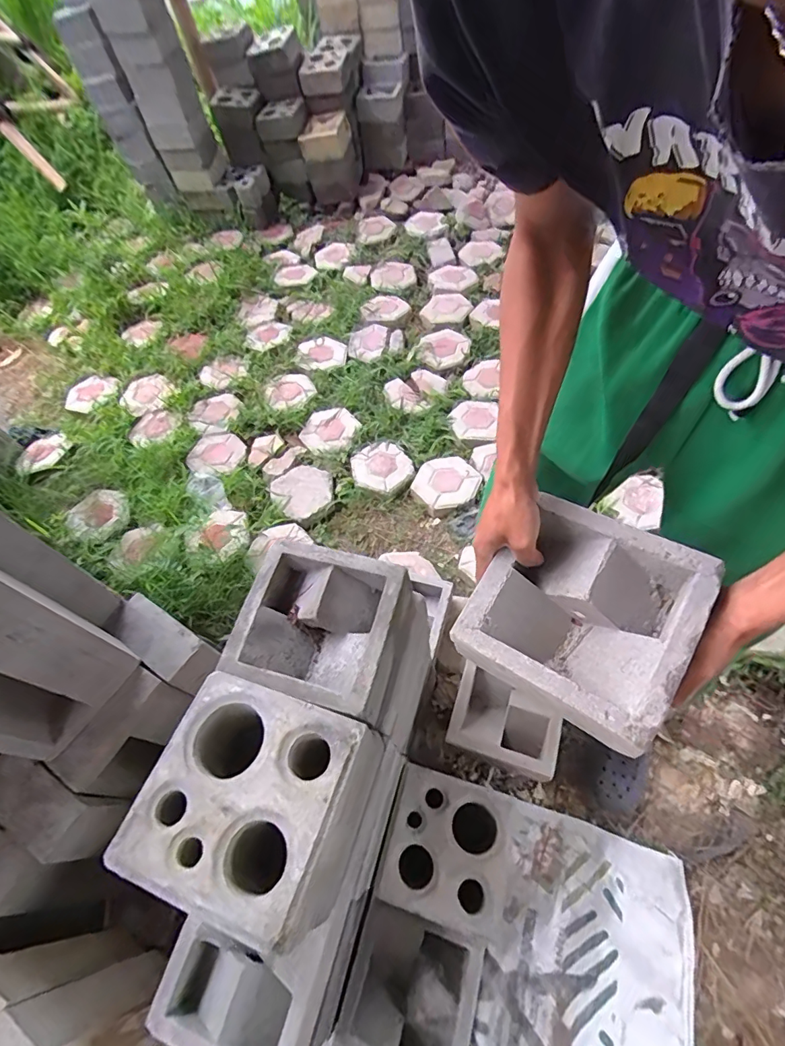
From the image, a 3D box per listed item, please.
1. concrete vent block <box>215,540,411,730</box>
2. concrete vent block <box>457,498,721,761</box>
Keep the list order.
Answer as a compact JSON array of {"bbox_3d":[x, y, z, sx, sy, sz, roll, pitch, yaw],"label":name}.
[{"bbox_3d":[-0.092,0.144,0.637,0.212,0.080,0.192,12,62,14],"label":"concrete vent block"},{"bbox_3d":[0.194,0.090,0.485,0.197,0.086,0.195,30,65,19],"label":"concrete vent block"}]

